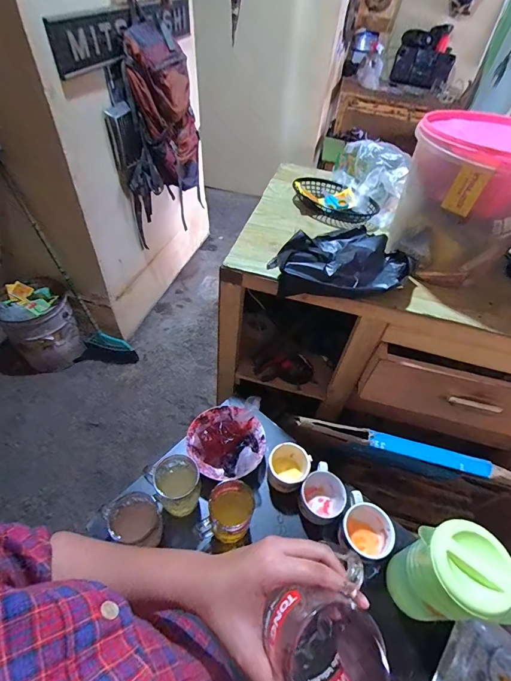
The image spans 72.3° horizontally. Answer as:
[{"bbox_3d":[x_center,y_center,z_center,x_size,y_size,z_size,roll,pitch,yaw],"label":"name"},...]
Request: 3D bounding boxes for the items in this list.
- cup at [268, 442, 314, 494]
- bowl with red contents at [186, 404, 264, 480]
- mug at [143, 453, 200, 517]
[{"bbox_3d":[0.066,0.250,0.693,0.077,0.071,0.081,2,49,-2],"label":"cup"},{"bbox_3d":[-0.057,0.202,0.705,0.154,0.052,0.142,2,49,-2],"label":"bowl with red contents"},{"bbox_3d":[-0.137,0.259,0.621,0.073,0.103,0.078,2,49,-2],"label":"mug"}]

